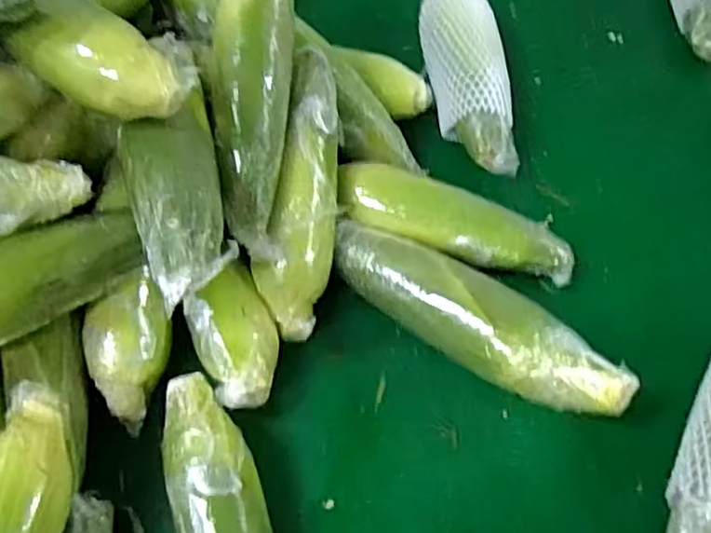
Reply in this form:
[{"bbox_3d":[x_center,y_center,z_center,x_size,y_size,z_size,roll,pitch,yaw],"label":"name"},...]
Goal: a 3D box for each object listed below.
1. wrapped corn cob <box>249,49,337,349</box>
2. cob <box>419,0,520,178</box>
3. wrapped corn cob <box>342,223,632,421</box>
[{"bbox_3d":[-0.042,-0.060,0.557,0.055,0.049,0.231,6,83,1],"label":"wrapped corn cob"},{"bbox_3d":[0.110,-0.209,0.706,0.074,0.054,0.268,-6,59,-6],"label":"cob"},{"bbox_3d":[0.090,0.038,0.550,0.250,0.053,0.061,33,63,17],"label":"wrapped corn cob"}]

